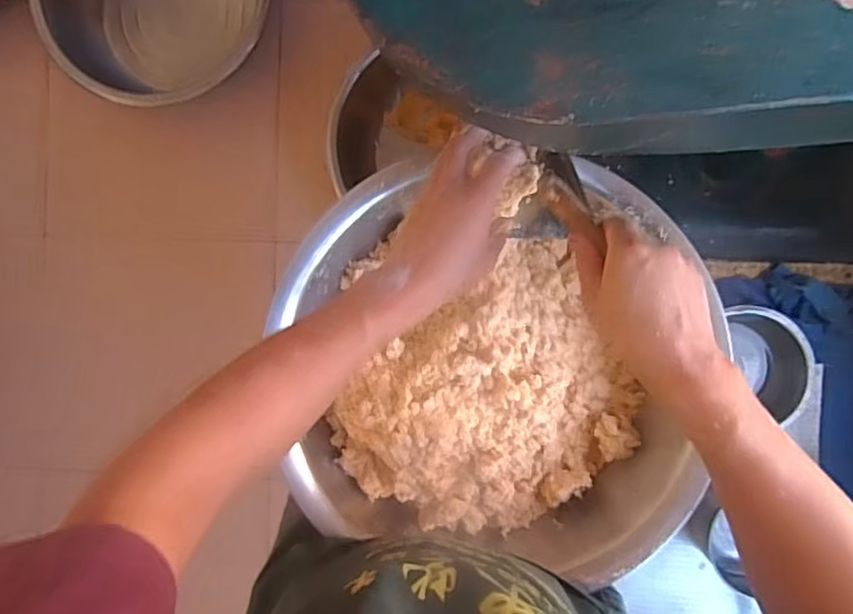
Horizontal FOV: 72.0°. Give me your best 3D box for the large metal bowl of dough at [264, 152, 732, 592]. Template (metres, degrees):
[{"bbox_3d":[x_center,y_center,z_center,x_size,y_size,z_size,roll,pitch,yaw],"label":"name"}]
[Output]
[{"bbox_3d":[0.082,0.064,0.648,0.443,0.130,0.429,0,91,3],"label":"large metal bowl of dough"}]

